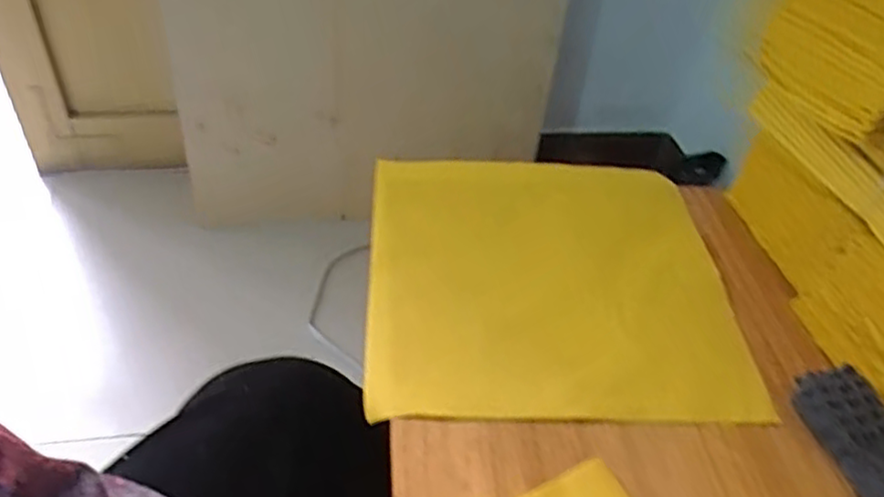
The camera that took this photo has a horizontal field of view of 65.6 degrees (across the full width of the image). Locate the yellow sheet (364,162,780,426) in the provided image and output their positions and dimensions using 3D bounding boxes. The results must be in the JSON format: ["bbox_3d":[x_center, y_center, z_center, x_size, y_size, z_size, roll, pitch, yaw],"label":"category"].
[{"bbox_3d":[0.092,0.021,0.583,0.295,0.022,0.283,3,48,-5],"label":"yellow sheet"}]

